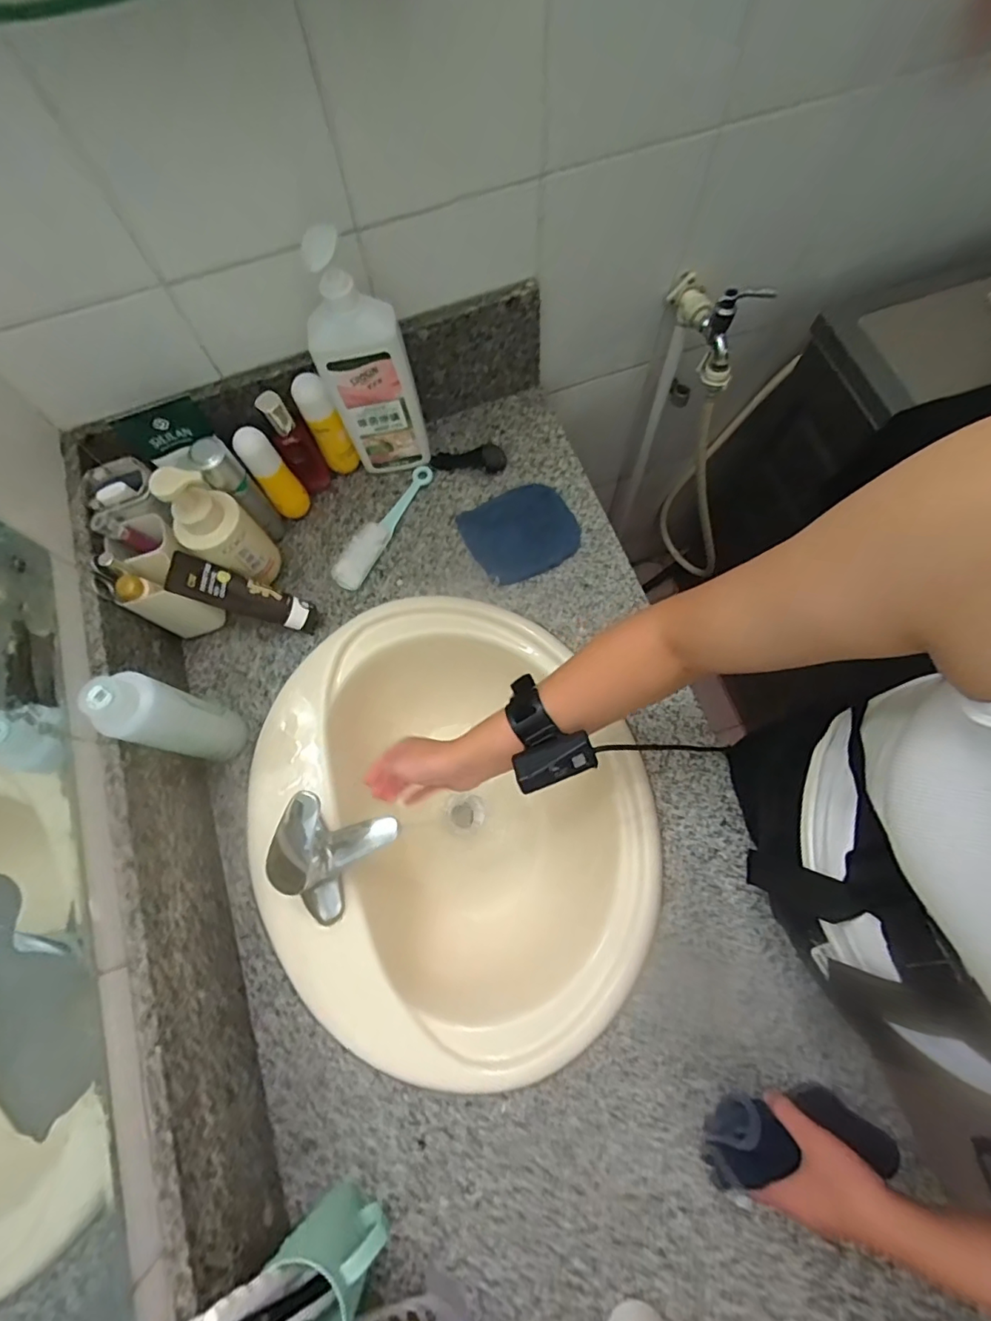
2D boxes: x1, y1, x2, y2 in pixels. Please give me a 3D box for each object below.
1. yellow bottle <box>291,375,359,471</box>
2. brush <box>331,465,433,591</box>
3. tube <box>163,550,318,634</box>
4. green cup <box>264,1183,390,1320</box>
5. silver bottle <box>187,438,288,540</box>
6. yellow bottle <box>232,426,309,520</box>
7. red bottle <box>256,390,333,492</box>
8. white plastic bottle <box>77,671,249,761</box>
[{"bbox_3d":[-0.219,-0.301,0.701,0.038,0.142,0.043,-36,76,-9],"label":"yellow bottle"},{"bbox_3d":[-0.153,-0.190,0.731,0.043,0.027,0.206,27,76,9],"label":"brush"},{"bbox_3d":[-0.296,-0.078,0.649,0.172,0.032,0.049,21,69,-36],"label":"tube"},{"bbox_3d":[-0.138,0.529,0.462,0.082,0.111,0.085,0,73,1],"label":"green cup"},{"bbox_3d":[-0.313,-0.206,0.670,0.035,0.167,0.042,19,74,7],"label":"silver bottle"},{"bbox_3d":[-0.279,-0.235,0.682,0.043,0.136,0.034,-35,75,-9],"label":"yellow bottle"},{"bbox_3d":[-0.253,-0.276,0.694,0.046,0.160,0.033,-20,74,-5],"label":"red bottle"},{"bbox_3d":[-0.333,0.063,0.563,0.051,0.198,0.060,18,74,7],"label":"white plastic bottle"}]

